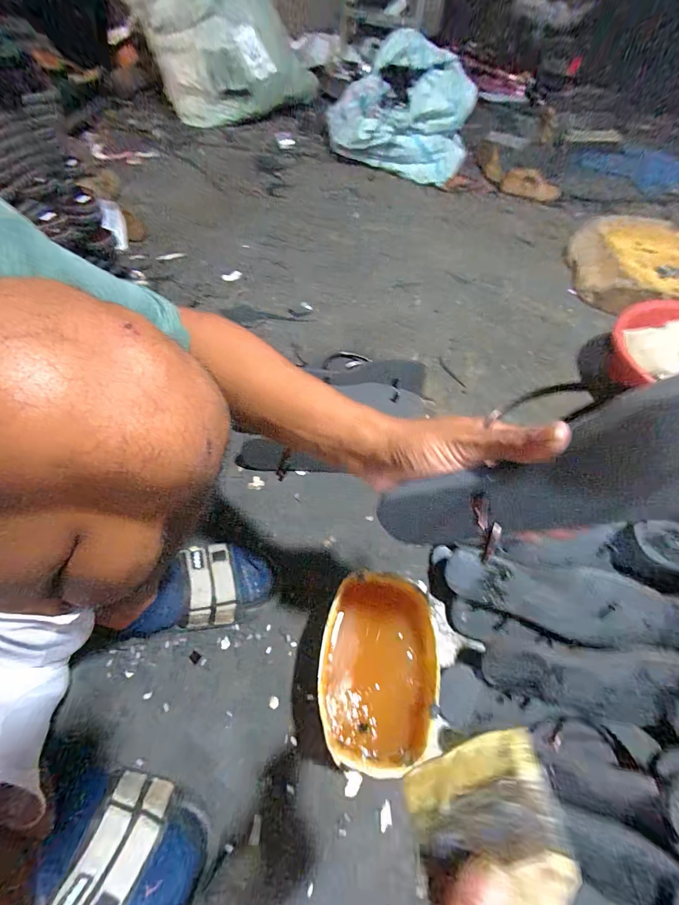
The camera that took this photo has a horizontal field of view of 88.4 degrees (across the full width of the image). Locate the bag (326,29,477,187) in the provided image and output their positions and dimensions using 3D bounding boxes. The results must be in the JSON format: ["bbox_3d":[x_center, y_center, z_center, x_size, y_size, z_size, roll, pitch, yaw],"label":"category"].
[{"bbox_3d":[0.233,-1.291,1.356,0.546,0.363,0.368,10,57,3],"label":"bag"}]

